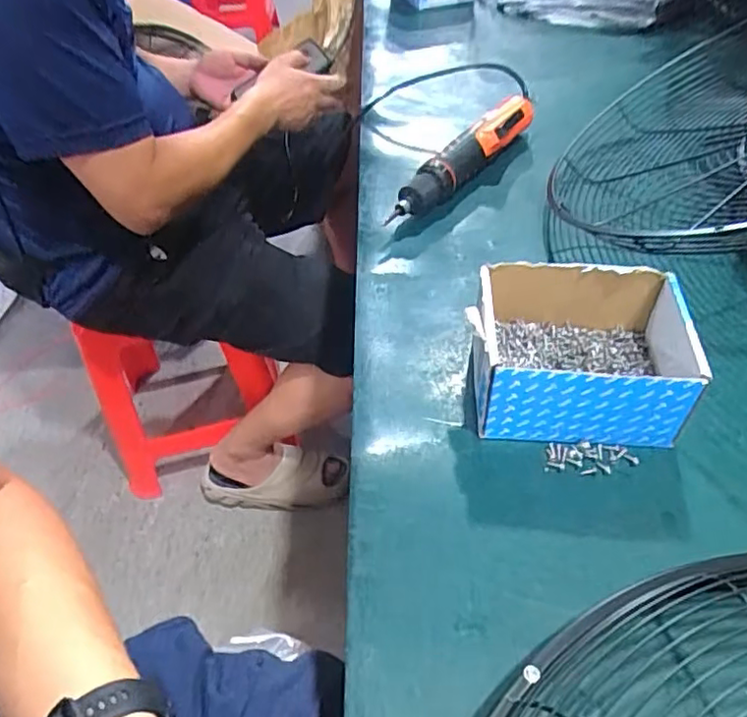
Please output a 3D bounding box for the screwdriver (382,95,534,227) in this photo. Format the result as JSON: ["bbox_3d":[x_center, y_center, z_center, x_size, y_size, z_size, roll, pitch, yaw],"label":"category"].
[{"bbox_3d":[0.094,-0.208,0.645,0.033,0.052,0.241,29,55,28],"label":"screwdriver"}]

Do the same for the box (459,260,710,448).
[{"bbox_3d":[0.140,-0.004,0.432,0.143,0.073,0.108,2,47,7],"label":"box"}]

